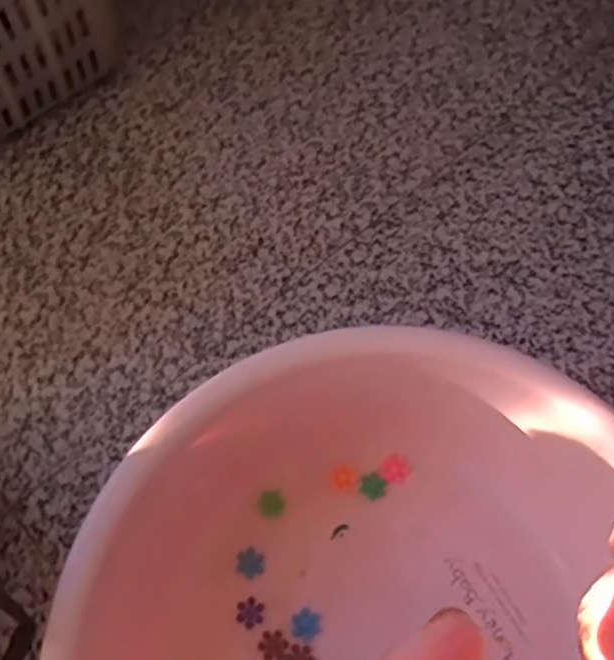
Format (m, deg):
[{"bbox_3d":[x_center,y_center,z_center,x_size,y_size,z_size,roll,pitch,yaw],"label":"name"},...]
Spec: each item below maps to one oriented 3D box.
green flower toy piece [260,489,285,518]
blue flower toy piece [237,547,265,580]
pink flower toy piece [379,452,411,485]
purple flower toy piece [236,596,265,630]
[{"bbox_3d":[-0.033,0.168,0.664,0.024,0.007,0.025,1,69,-2],"label":"green flower toy piece"},{"bbox_3d":[-0.053,0.220,0.647,0.025,0.006,0.027,1,69,-2],"label":"blue flower toy piece"},{"bbox_3d":[0.087,0.136,0.673,0.028,0.006,0.028,0,89,5],"label":"pink flower toy piece"},{"bbox_3d":[-0.052,0.259,0.628,0.025,0.004,0.026,3,69,-1],"label":"purple flower toy piece"}]

